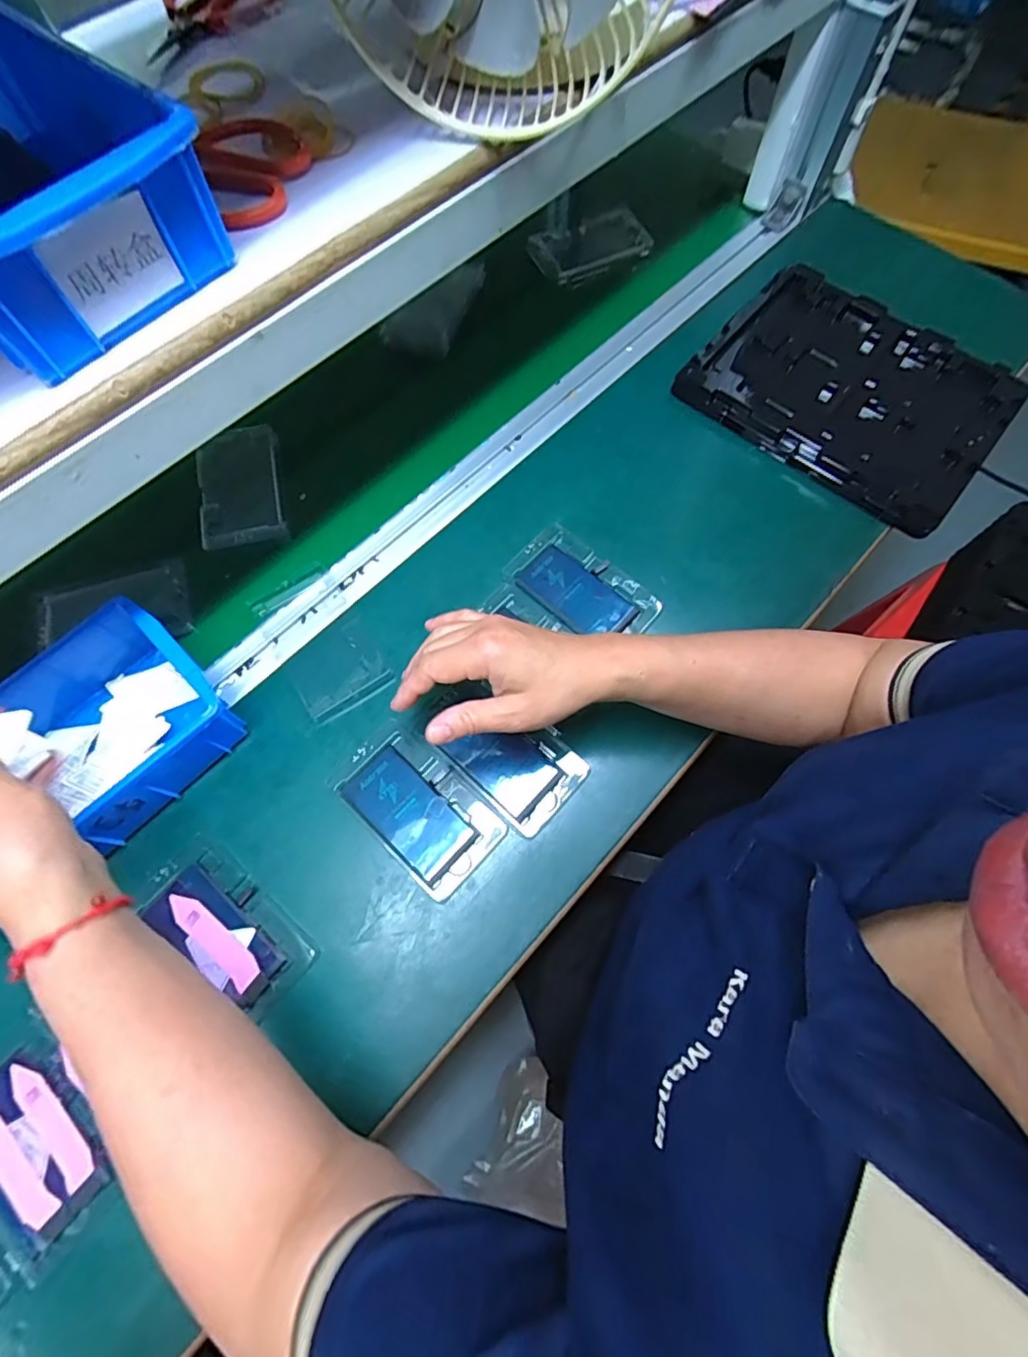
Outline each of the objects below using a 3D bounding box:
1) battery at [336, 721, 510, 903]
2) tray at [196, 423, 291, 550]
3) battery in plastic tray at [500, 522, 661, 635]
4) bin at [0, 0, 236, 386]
[{"bbox_3d":[-0.072,0.097,0.429,0.075,0.007,0.125,-43,77,-15],"label":"battery"},{"bbox_3d":[-0.254,-0.179,0.521,0.073,0.017,0.122,-10,71,-6],"label":"tray"},{"bbox_3d":[0.061,-0.080,0.494,0.128,0.015,0.073,35,73,10],"label":"battery in plastic tray"},{"bbox_3d":[-0.260,-0.251,0.284,0.197,0.068,0.128,37,74,13],"label":"bin"}]

